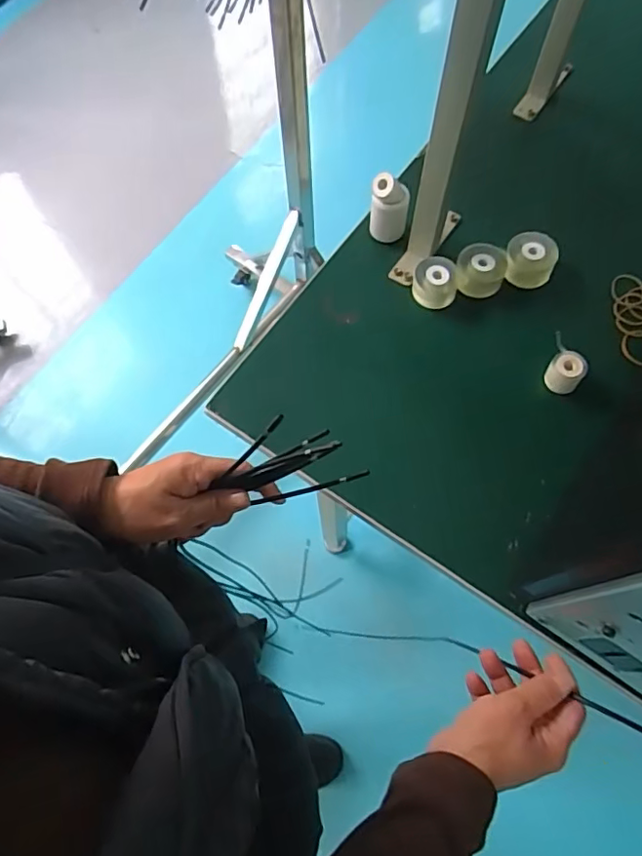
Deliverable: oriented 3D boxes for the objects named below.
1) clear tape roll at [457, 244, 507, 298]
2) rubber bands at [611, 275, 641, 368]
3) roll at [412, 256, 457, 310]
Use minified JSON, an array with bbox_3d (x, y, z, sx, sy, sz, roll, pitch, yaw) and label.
[{"bbox_3d":[0.186,-0.187,0.643,0.054,0.034,0.055,13,69,7],"label":"clear tape roll"},{"bbox_3d":[0.368,-0.124,0.629,0.063,0.012,0.131,8,68,5],"label":"rubber bands"},{"bbox_3d":[0.132,-0.169,0.636,0.049,0.031,0.050,-1,67,2],"label":"roll"}]

